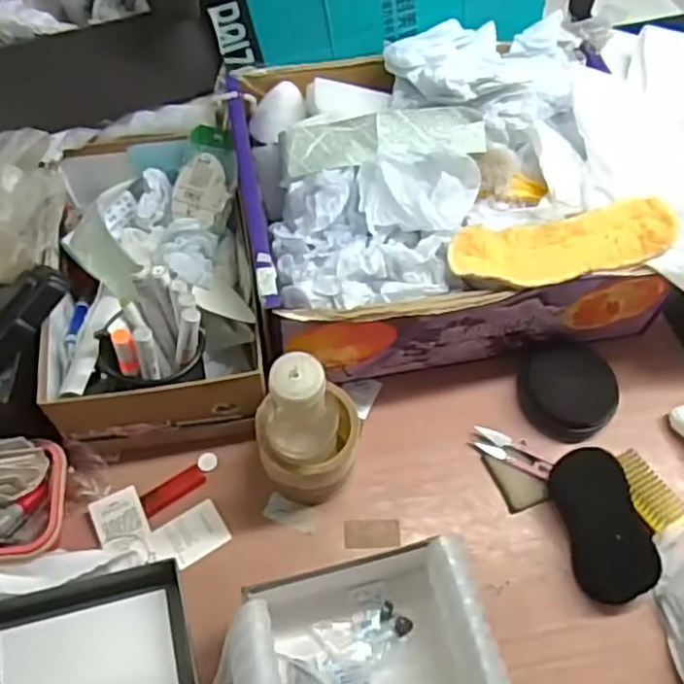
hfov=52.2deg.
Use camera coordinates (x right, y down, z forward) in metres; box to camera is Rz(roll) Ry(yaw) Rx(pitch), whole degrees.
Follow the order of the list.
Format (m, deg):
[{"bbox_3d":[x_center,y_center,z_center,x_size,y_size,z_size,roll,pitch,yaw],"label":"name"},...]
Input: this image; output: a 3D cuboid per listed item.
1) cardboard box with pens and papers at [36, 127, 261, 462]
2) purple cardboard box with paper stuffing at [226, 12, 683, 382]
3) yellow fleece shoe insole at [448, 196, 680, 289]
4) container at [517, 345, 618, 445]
[{"bbox_3d":[-0.185,-0.072,0.667,0.182,0.134,0.312,-9,60,-8],"label":"cardboard box with pens and papers"},{"bbox_3d":[0.104,-0.149,0.700,0.394,0.155,0.322,-6,60,-6],"label":"purple cardboard box with paper stuffing"},{"bbox_3d":[0.193,-0.086,0.607,0.197,0.029,0.066,-11,60,-9],"label":"yellow fleece shoe insole"},{"bbox_3d":[0.222,0.049,0.691,0.090,0.025,0.095,1,59,-2],"label":"container"}]

